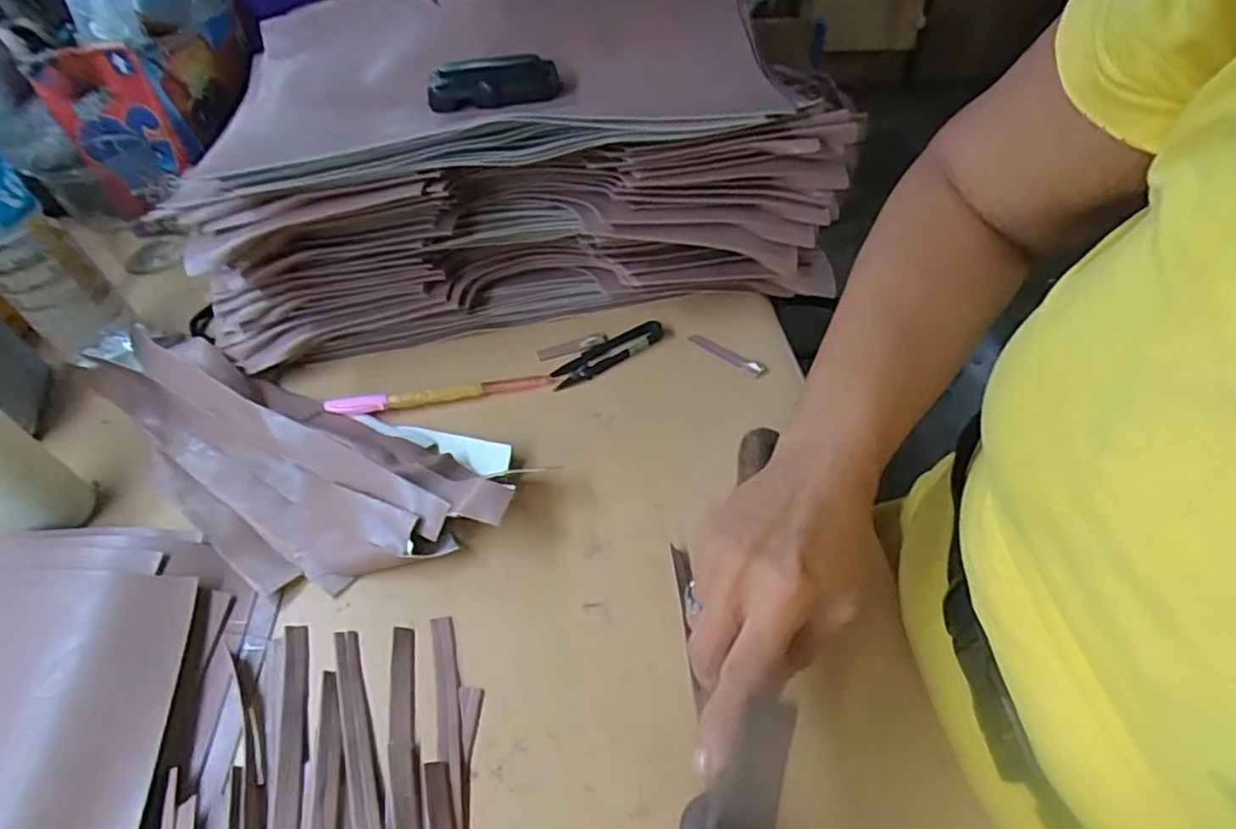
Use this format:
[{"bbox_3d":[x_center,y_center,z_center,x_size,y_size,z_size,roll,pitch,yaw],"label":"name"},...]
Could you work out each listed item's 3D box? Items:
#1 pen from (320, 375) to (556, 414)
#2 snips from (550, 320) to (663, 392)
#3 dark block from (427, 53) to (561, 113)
[{"bbox_3d":[-0.130,-0.015,0.467,0.162,0.014,0.011,-10,48,-5],"label":"pen"},{"bbox_3d":[-0.008,-0.048,0.492,0.097,0.007,0.027,-27,52,-20],"label":"snips"},{"bbox_3d":[-0.105,-0.280,0.536,0.109,0.029,0.045,-12,48,-6],"label":"dark block"}]

